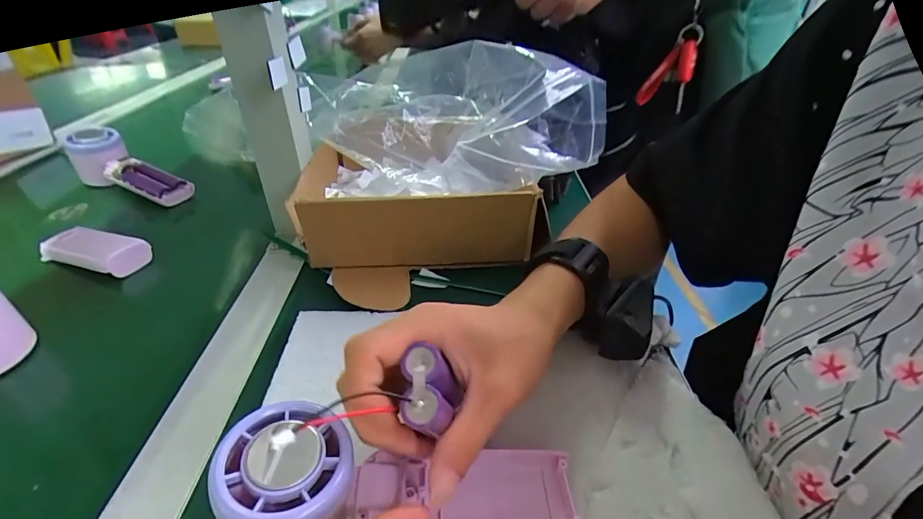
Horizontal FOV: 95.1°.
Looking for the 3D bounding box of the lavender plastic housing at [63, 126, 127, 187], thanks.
[{"bbox_3d":[-0.436,-0.125,0.509,0.055,0.053,0.061,-30,46,-33],"label":"lavender plastic housing"}]

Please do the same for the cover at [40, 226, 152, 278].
[{"bbox_3d":[-0.343,-0.010,0.393,0.106,0.017,0.041,13,41,12],"label":"cover"}]

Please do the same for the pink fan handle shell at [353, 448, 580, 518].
[{"bbox_3d":[0.004,0.113,0.205,0.106,0.011,0.043,7,36,-11],"label":"pink fan handle shell"}]

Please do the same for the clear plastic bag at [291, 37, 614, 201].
[{"bbox_3d":[0.007,-0.159,0.450,0.307,0.120,0.163,1,37,2],"label":"clear plastic bag"}]

